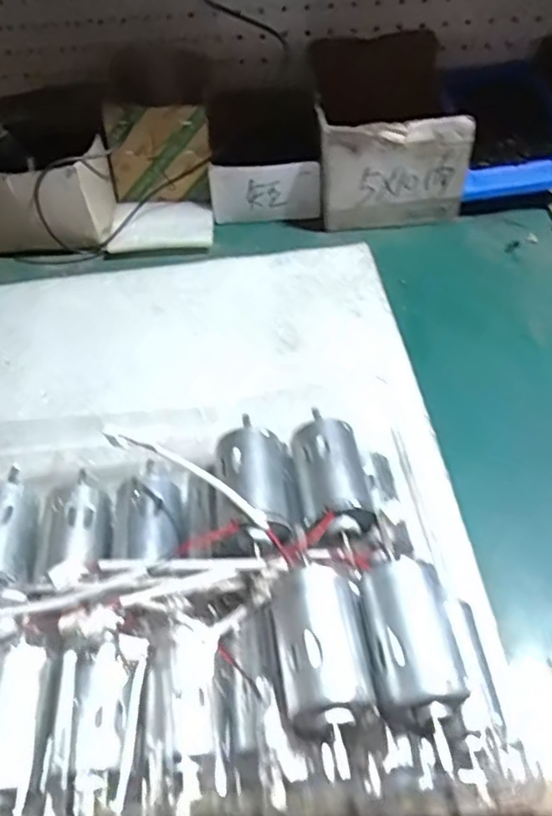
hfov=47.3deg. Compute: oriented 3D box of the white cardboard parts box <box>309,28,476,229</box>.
[{"bbox_3d":[0.105,-0.271,0.624,0.136,0.111,0.170,-4,50,1],"label":"white cardboard parts box"}]

